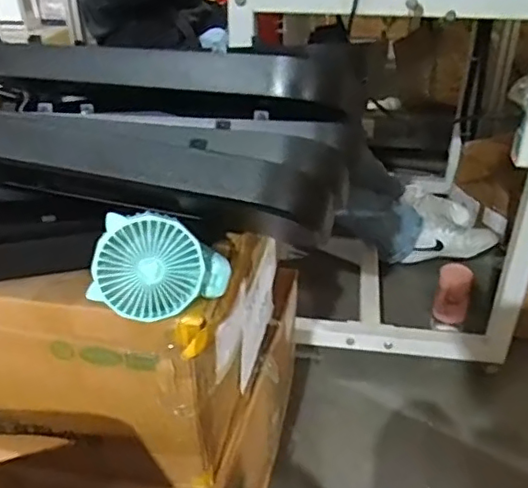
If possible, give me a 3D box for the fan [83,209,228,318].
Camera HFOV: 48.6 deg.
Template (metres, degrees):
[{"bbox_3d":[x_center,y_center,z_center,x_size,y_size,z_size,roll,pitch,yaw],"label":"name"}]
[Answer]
[{"bbox_3d":[-0.100,0.022,0.569,0.130,0.099,0.042,19,10,-19],"label":"fan"}]

